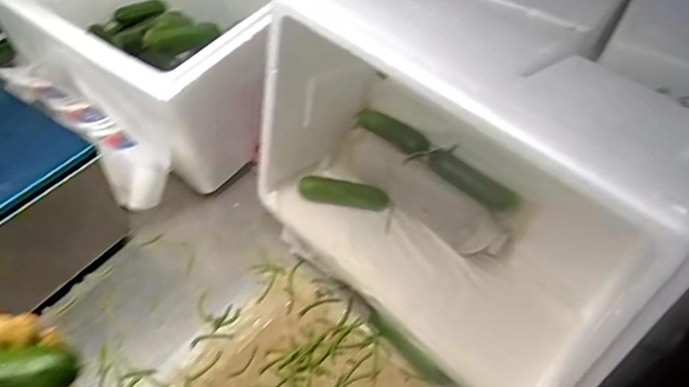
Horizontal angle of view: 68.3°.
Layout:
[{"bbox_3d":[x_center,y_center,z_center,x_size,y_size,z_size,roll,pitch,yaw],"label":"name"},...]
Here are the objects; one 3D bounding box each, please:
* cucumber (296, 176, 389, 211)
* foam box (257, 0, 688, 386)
[{"bbox_3d":[0.001,-0.004,0.679,0.118,0.023,0.032,8,48,3],"label":"cucumber"},{"bbox_3d":[0.126,-0.039,0.563,0.451,0.278,0.267,37,56,26],"label":"foam box"}]

